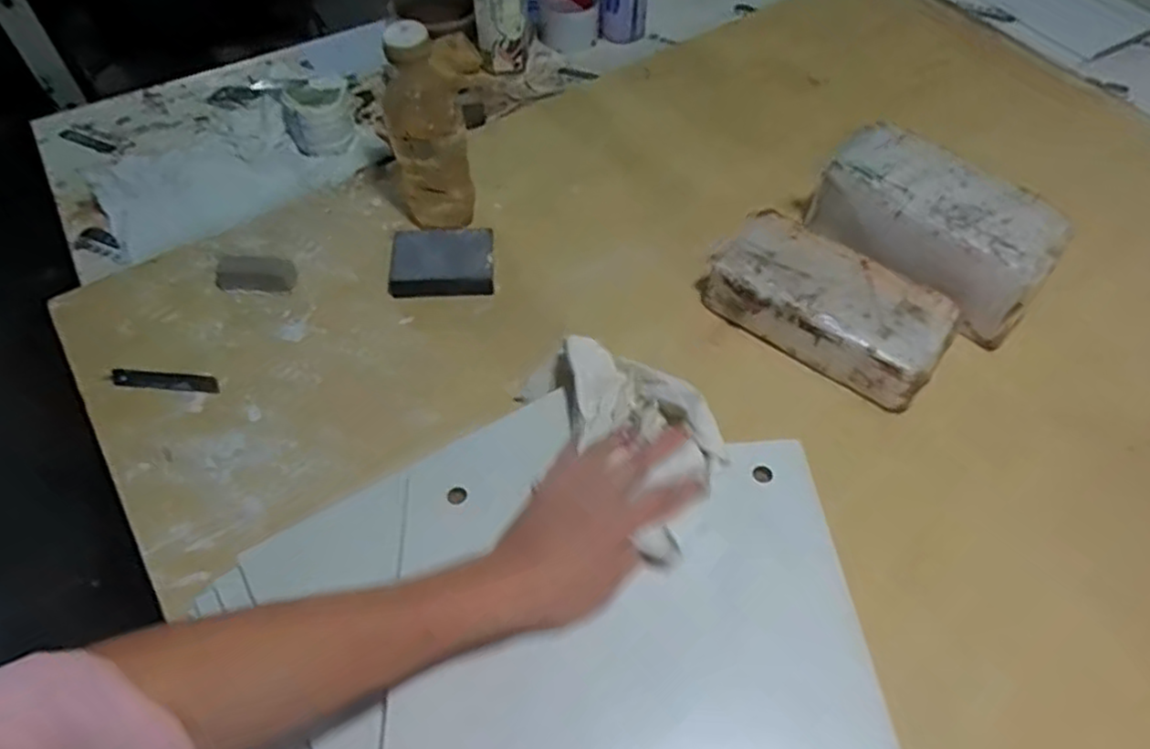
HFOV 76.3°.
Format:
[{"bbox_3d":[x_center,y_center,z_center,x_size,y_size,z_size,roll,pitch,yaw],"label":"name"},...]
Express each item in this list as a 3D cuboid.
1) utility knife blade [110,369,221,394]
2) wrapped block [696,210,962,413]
[{"bbox_3d":[-0.367,0.004,0.657,0.097,0.008,0.017,5,55,4],"label":"utility knife blade"},{"bbox_3d":[0.234,-0.065,0.679,0.208,0.065,0.105,33,61,21],"label":"wrapped block"}]

